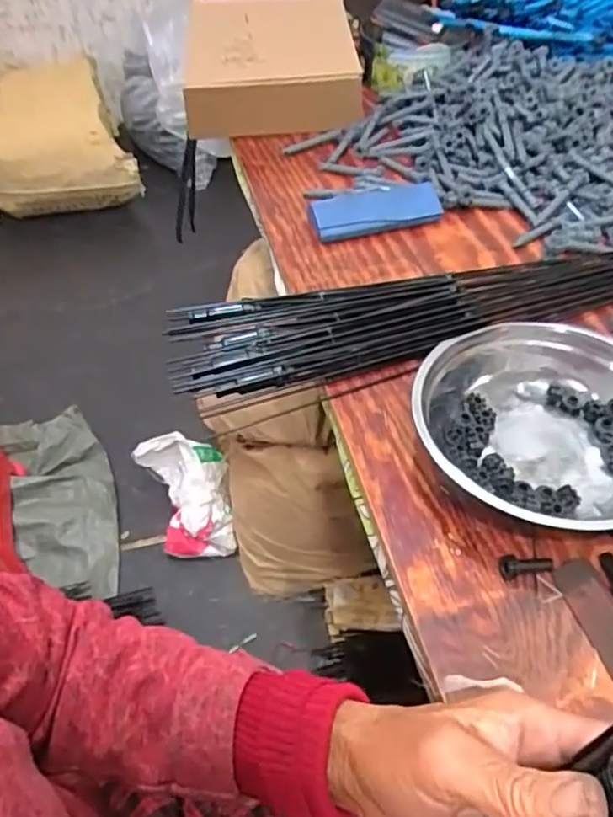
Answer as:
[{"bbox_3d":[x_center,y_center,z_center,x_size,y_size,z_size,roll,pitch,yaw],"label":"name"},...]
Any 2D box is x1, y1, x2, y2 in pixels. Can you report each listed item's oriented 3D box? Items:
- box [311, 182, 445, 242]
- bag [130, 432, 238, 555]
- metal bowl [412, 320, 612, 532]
[{"bbox_3d":[0.087,-0.252,0.805,0.170,0.028,0.068,-12,50,-9],"label":"box"},{"bbox_3d":[-0.249,0.185,1.338,0.179,0.113,0.254,-14,50,-10],"label":"bag"},{"bbox_3d":[0.202,0.016,0.534,0.202,0.072,0.212,-1,49,1],"label":"metal bowl"}]

